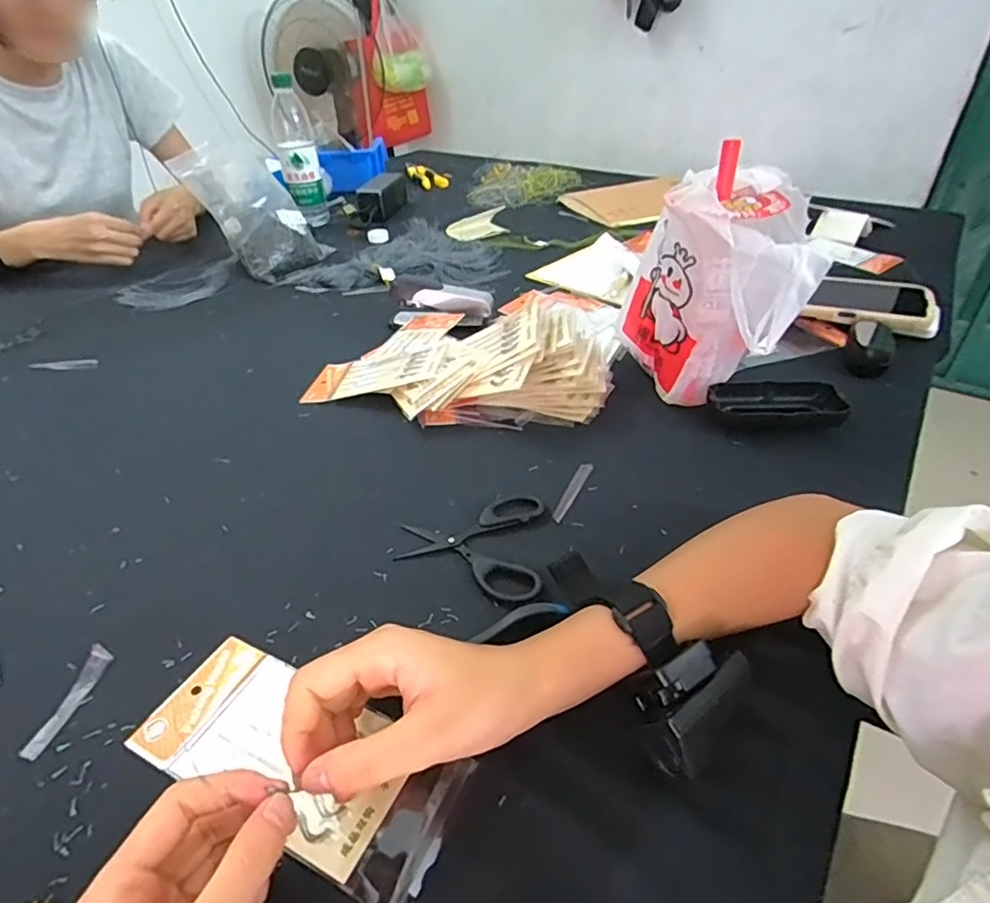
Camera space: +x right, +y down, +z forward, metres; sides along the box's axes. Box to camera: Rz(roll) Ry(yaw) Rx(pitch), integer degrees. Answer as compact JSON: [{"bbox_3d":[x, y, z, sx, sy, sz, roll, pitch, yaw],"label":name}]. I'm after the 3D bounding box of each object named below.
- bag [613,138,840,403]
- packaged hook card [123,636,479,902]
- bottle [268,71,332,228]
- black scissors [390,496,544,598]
[{"bbox_3d":[0.186,-0.132,0.489,0.099,0.194,0.133,-7,39,-6],"label":"bag"},{"bbox_3d":[-0.103,0.158,0.296,0.175,0.004,0.074,19,43,27],"label":"packaged hook card"},{"bbox_3d":[-0.325,-0.493,0.954,0.061,0.211,0.058,-12,40,-13],"label":"bottle"},{"bbox_3d":[-0.017,0.062,0.406,0.098,0.009,0.097,2,39,5],"label":"black scissors"}]

